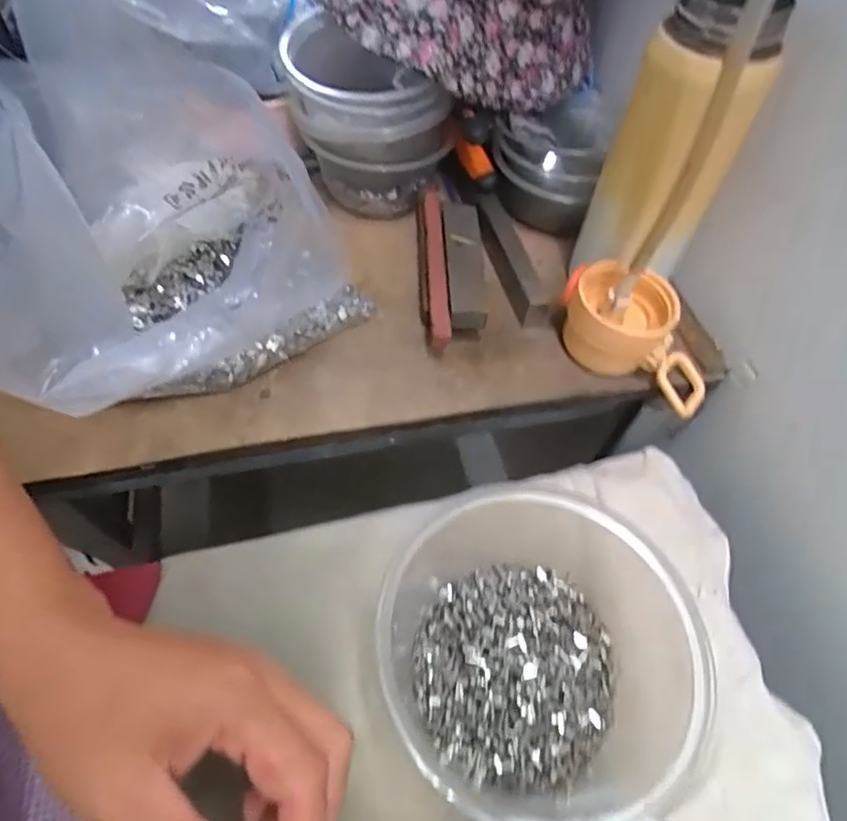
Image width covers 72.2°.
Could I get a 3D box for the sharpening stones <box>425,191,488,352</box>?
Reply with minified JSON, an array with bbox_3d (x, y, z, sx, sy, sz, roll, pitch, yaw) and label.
[{"bbox_3d":[0.021,-0.097,0.410,0.039,0.031,0.141,1,55,-6],"label":"sharpening stones"}]

